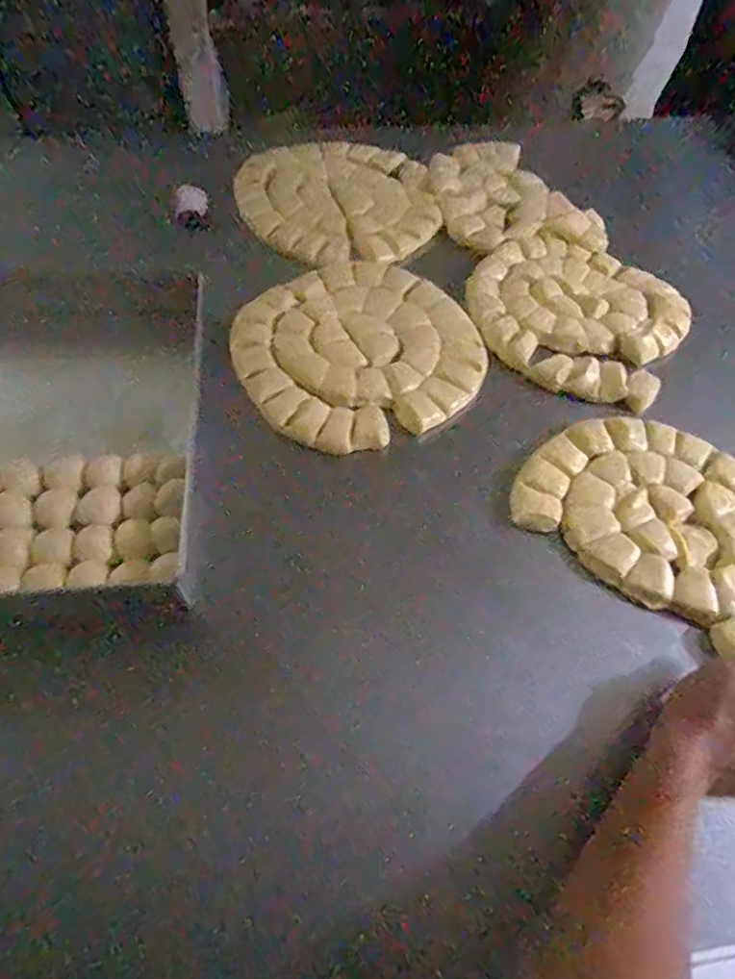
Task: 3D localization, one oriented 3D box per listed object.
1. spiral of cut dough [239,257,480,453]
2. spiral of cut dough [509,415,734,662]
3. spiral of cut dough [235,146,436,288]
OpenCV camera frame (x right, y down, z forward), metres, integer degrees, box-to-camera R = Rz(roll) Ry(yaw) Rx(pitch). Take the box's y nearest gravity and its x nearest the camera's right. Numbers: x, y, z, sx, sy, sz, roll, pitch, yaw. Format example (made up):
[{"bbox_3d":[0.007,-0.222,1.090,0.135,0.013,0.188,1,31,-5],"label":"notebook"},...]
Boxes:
[{"bbox_3d":[-0.015,-0.178,0.720,0.279,0.020,0.277,1,58,-2],"label":"spiral of cut dough"},{"bbox_3d":[0.308,0.021,0.608,0.268,0.023,0.206,35,63,18],"label":"spiral of cut dough"},{"bbox_3d":[-0.036,-0.437,0.876,0.280,0.025,0.292,1,58,-2],"label":"spiral of cut dough"}]

